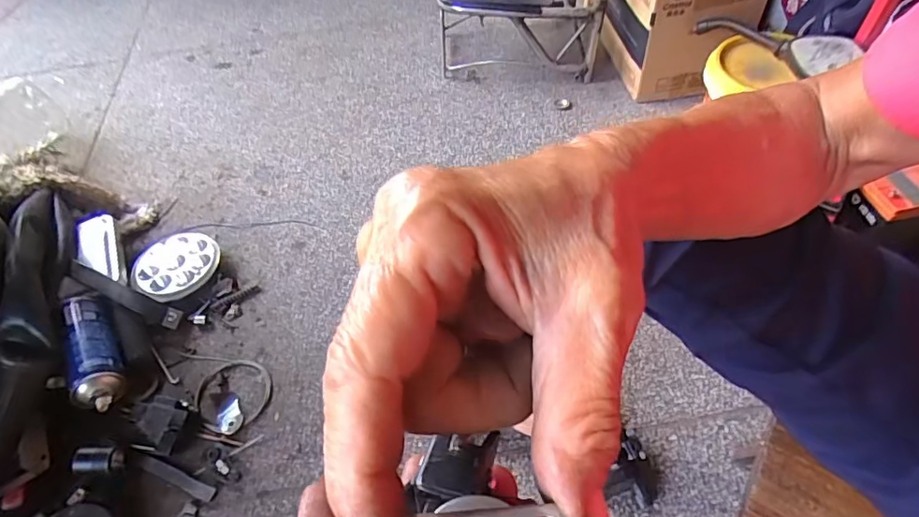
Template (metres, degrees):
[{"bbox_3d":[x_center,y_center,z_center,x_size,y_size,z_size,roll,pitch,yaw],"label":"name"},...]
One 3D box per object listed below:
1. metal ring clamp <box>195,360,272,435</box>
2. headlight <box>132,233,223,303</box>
[{"bbox_3d":[-0.311,0.187,0.734,0.101,0.007,0.102,-2,53,3],"label":"metal ring clamp"},{"bbox_3d":[-0.447,0.014,0.854,0.126,0.036,0.132,-2,53,3],"label":"headlight"}]

